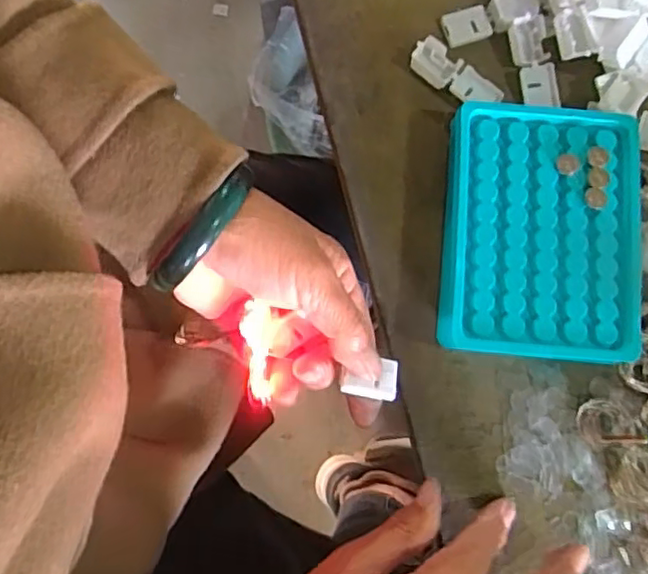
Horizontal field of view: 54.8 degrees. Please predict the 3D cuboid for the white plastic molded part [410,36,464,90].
[{"bbox_3d":[0.063,-0.126,0.351,0.027,0.011,0.019,34,81,5],"label":"white plastic molded part"}]

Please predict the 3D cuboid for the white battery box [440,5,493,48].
[{"bbox_3d":[0.082,-0.150,0.360,0.027,0.006,0.019,-14,80,-3],"label":"white battery box"}]

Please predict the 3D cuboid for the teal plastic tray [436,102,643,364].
[{"bbox_3d":[0.113,-0.028,0.329,0.097,0.028,0.127,5,80,0],"label":"teal plastic tray"}]

